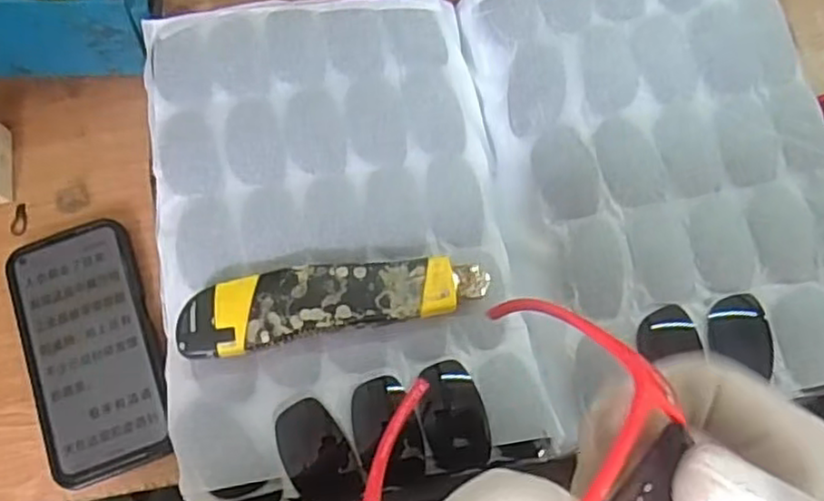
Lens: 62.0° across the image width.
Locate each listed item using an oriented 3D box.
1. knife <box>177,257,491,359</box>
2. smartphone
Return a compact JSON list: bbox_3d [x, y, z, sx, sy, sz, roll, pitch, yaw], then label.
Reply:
[{"bbox_3d":[-0.040,0.026,0.361,0.156,0.020,0.038,-12,75,-2],"label":"knife"},{"bbox_3d":[-0.209,0.063,0.449,0.080,0.018,0.163,-20,76,-4],"label":"smartphone"}]

